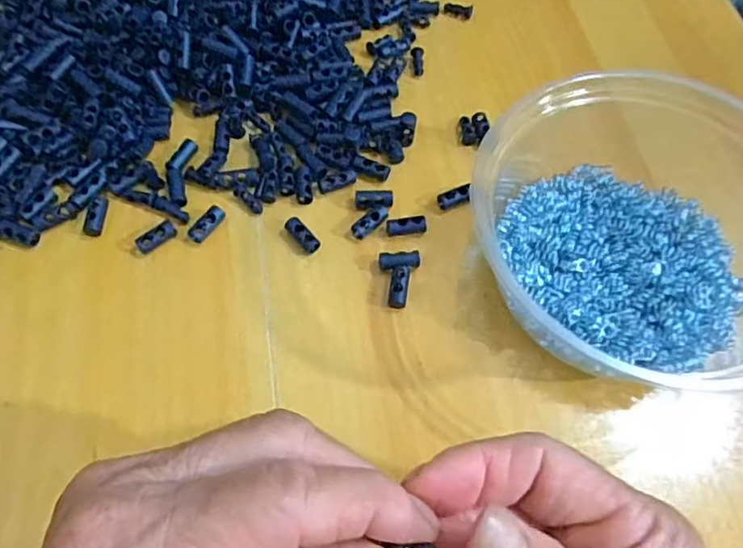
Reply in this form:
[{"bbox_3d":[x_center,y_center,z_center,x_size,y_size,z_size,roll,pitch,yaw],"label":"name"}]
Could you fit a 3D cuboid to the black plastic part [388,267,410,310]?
[{"bbox_3d":[0.012,0.006,0.260,0.008,0.007,0.019,7,63,2],"label":"black plastic part"}]

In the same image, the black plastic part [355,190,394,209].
[{"bbox_3d":[0.002,-0.036,0.280,0.018,0.004,0.009,-1,63,-3],"label":"black plastic part"}]

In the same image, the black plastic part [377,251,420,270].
[{"bbox_3d":[0.013,-0.007,0.266,0.019,0.004,0.008,-6,63,-5],"label":"black plastic part"}]

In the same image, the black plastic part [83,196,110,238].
[{"bbox_3d":[-0.127,-0.028,0.272,0.008,0.004,0.020,3,63,0],"label":"black plastic part"}]

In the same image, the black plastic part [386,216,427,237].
[{"bbox_3d":[0.016,-0.023,0.273,0.018,0.005,0.007,-7,64,-5],"label":"black plastic part"}]

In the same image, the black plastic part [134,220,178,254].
[{"bbox_3d":[-0.098,-0.016,0.268,0.008,0.006,0.018,41,69,17],"label":"black plastic part"}]

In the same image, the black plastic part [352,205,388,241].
[{"bbox_3d":[-0.001,-0.024,0.275,0.008,0.006,0.020,40,69,17],"label":"black plastic part"}]

